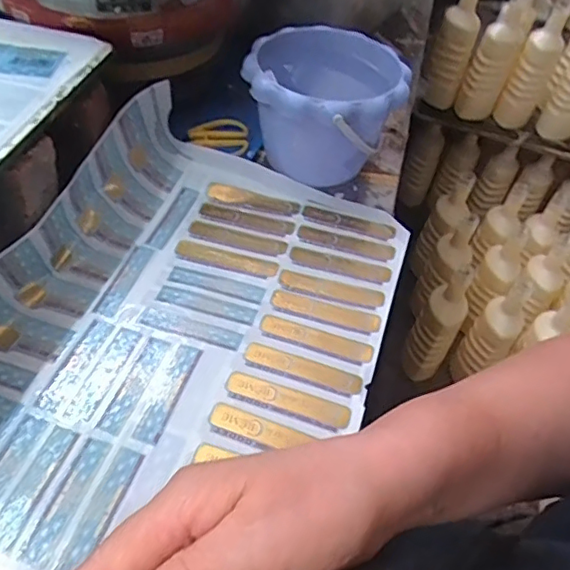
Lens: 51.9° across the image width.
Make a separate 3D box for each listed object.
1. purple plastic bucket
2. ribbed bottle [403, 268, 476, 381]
[{"bbox_3d":[0.035,-0.168,0.575,0.151,0.110,0.148,19,50,9],"label":"purple plastic bucket"},{"bbox_3d":[0.257,0.070,0.990,0.074,0.234,0.059,33,30,21],"label":"ribbed bottle"}]

